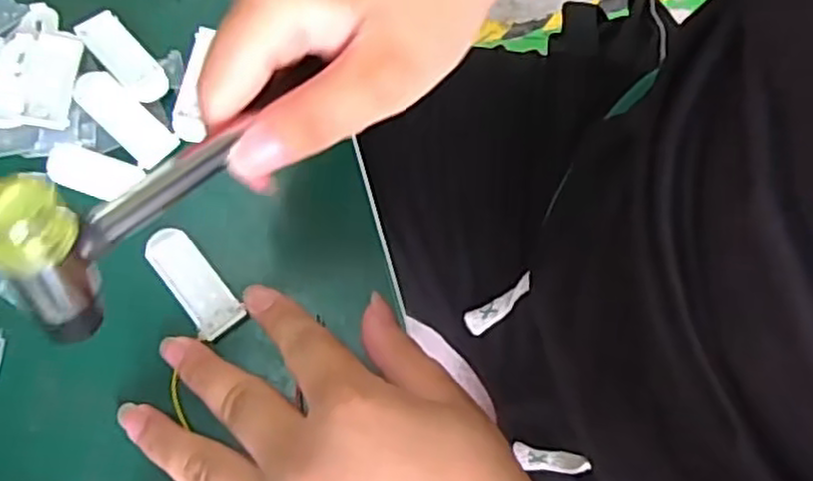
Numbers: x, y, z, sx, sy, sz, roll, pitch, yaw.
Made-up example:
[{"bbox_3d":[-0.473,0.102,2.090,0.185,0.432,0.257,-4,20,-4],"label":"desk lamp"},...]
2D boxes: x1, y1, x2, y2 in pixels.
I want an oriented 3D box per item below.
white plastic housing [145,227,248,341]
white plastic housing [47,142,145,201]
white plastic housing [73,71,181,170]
[{"bbox_3d":[-0.094,0.018,0.327,0.021,0.008,0.053,-38,74,-13],"label":"white plastic housing"},{"bbox_3d":[-0.146,-0.032,0.347,0.046,0.010,0.019,16,71,6],"label":"white plastic housing"},{"bbox_3d":[-0.135,-0.059,0.353,0.055,0.008,0.021,40,75,13],"label":"white plastic housing"}]

